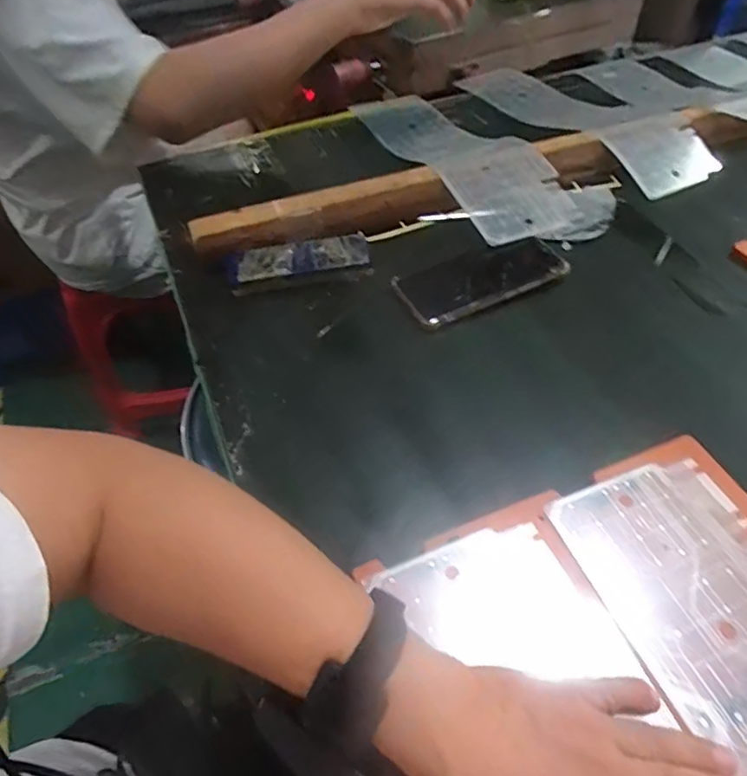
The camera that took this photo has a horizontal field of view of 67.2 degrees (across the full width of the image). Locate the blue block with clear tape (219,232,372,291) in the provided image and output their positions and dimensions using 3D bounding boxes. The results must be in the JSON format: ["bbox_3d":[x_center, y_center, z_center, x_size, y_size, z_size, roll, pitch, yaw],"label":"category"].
[{"bbox_3d":[-0.079,-0.130,0.576,0.148,0.025,0.052,-12,50,-8],"label":"blue block with clear tape"}]

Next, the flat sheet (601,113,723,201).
[{"bbox_3d":[0.360,-0.292,0.697,0.119,0.011,0.115,-23,69,-10],"label":"flat sheet"}]

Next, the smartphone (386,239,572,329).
[{"bbox_3d":[0.110,-0.111,0.563,0.168,0.015,0.077,-19,52,-14],"label":"smartphone"}]

